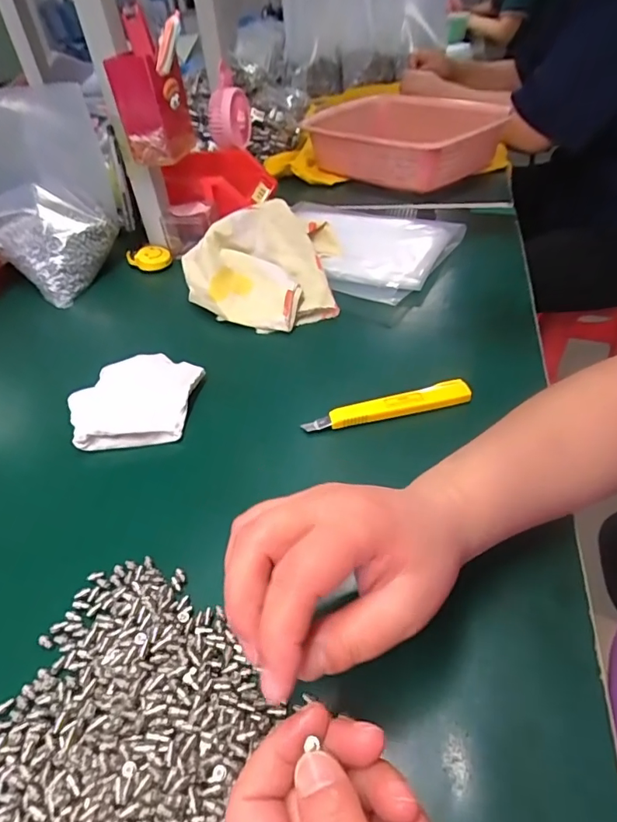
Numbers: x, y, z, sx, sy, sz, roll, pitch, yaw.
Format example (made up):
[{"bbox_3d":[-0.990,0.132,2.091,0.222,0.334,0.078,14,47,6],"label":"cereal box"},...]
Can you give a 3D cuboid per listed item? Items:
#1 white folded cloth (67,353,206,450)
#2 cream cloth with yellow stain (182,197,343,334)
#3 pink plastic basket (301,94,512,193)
[{"bbox_3d":[-0.151,-0.010,0.426,0.112,0.023,0.089,-8,43,-2],"label":"white folded cloth"},{"bbox_3d":[-0.048,-0.160,0.536,0.169,0.069,0.168,-7,42,0],"label":"cream cloth with yellow stain"},{"bbox_3d":[0.156,-0.424,0.771,0.211,0.071,0.290,-32,48,-25],"label":"pink plastic basket"}]

